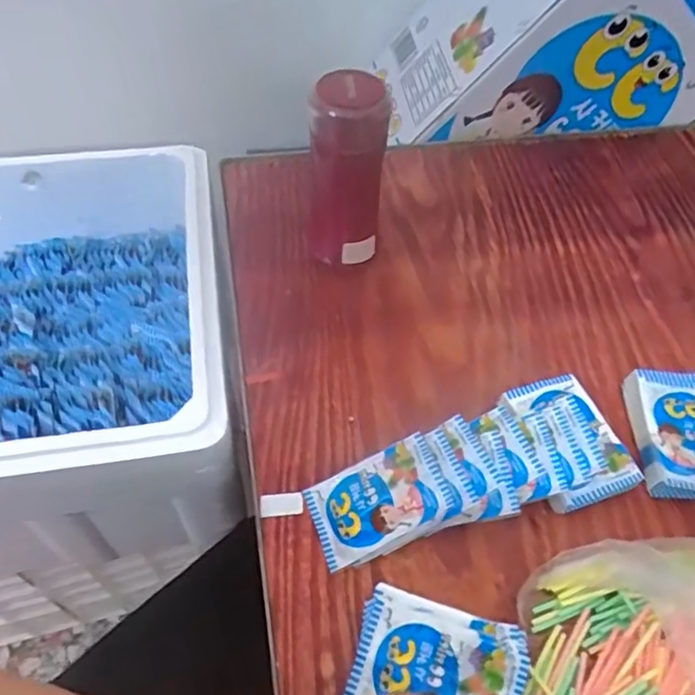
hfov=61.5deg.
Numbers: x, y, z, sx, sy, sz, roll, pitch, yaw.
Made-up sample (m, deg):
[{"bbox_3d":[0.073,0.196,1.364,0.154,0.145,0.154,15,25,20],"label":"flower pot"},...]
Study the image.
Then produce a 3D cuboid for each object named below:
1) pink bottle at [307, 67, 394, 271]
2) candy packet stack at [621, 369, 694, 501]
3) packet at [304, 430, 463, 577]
[{"bbox_3d":[-0.002,-0.148,0.537,0.062,0.187,0.052,-7,54,-8],"label":"pink bottle"},{"bbox_3d":[0.279,0.074,0.486,0.075,0.030,0.109,3,53,0],"label":"candy packet stack"},{"bbox_3d":[0.022,0.115,0.436,0.103,0.011,0.065,-29,56,7],"label":"packet"}]

